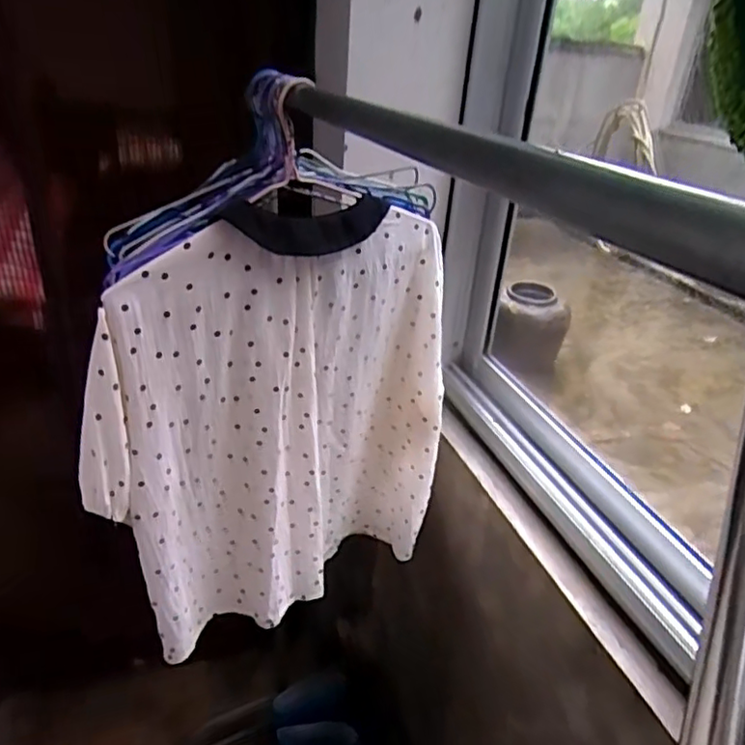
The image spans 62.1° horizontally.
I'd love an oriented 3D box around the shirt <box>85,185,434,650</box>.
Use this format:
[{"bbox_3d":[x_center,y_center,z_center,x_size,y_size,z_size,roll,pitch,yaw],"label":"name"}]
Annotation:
[{"bbox_3d":[-0.106,0.080,0.773,0.446,0.531,0.085,-16,37,-33],"label":"shirt"}]

